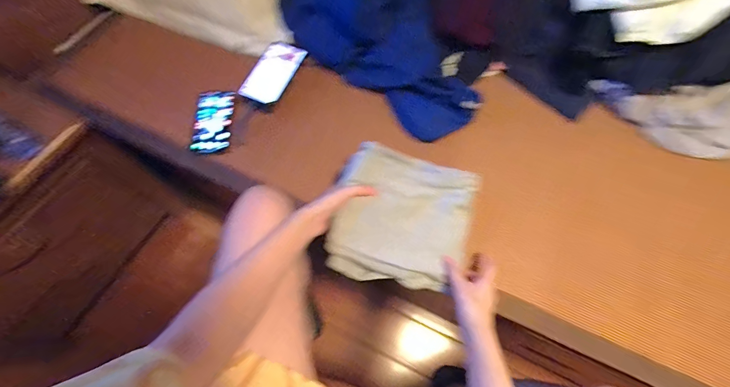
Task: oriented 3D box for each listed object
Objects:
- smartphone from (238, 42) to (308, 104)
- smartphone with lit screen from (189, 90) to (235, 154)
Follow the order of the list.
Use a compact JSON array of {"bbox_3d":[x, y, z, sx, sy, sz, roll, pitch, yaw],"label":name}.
[{"bbox_3d":[-0.198,-0.268,0.720,0.087,0.012,0.161,25,73,1],"label":"smartphone"},{"bbox_3d":[-0.323,-0.156,0.703,0.072,0.014,0.150,2,70,-10],"label":"smartphone with lit screen"}]

